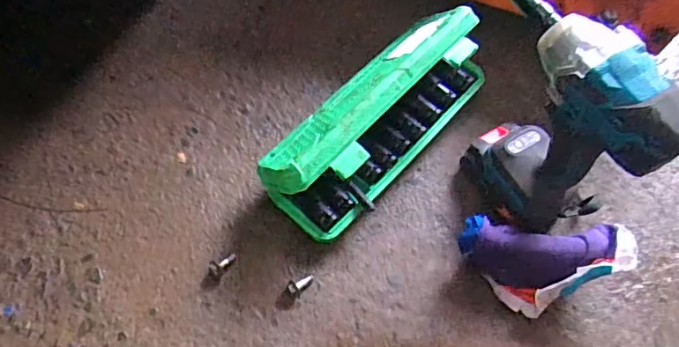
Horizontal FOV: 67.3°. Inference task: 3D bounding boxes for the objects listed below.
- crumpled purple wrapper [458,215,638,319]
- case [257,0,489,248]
[{"bbox_3d":[0.200,0.093,0.508,0.155,0.066,0.083,5,65,0],"label":"crumpled purple wrapper"},{"bbox_3d":[0.042,-0.064,0.553,0.114,0.110,0.282,38,70,14],"label":"case"}]

